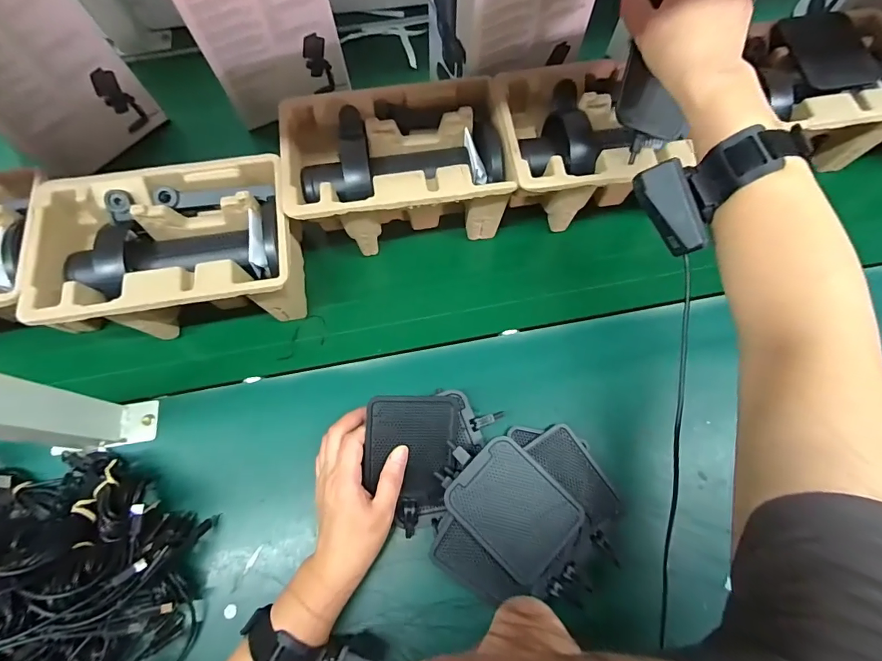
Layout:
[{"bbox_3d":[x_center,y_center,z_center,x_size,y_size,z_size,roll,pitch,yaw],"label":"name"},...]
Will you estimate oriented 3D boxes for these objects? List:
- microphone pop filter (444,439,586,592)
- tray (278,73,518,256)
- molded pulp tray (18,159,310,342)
[{"bbox_3d":[0.063,0.149,0.359,0.103,0.014,0.080,42,77,12],"label":"microphone pop filter"},{"bbox_3d":[-0.047,-0.173,0.463,0.220,0.098,0.147,-9,72,-3],"label":"tray"},{"bbox_3d":[-0.256,-0.071,0.439,0.221,0.124,0.147,-11,73,-4],"label":"molded pulp tray"}]

